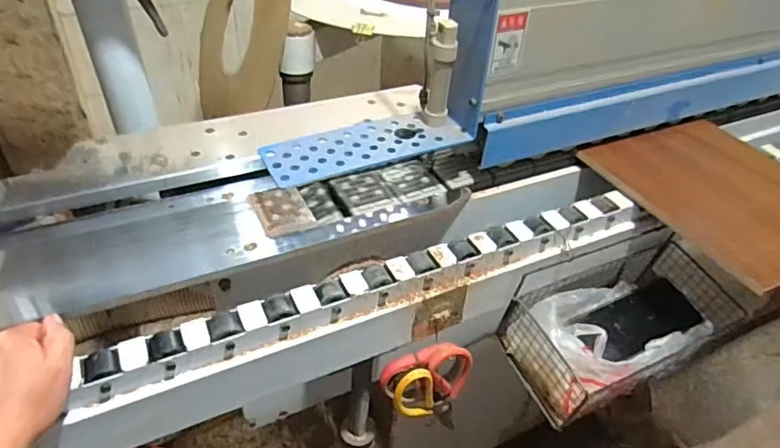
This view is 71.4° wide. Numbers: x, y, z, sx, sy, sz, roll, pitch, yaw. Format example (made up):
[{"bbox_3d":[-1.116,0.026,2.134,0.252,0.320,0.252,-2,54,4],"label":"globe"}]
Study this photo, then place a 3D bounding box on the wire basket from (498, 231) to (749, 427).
[{"bbox_3d":[0.283,0.116,0.659,0.265,0.109,0.132,-15,46,-23],"label":"wire basket"}]

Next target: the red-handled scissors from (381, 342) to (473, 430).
[{"bbox_3d":[0.042,0.202,0.647,0.113,0.163,0.024,-5,43,-13],"label":"red-handled scissors"}]

